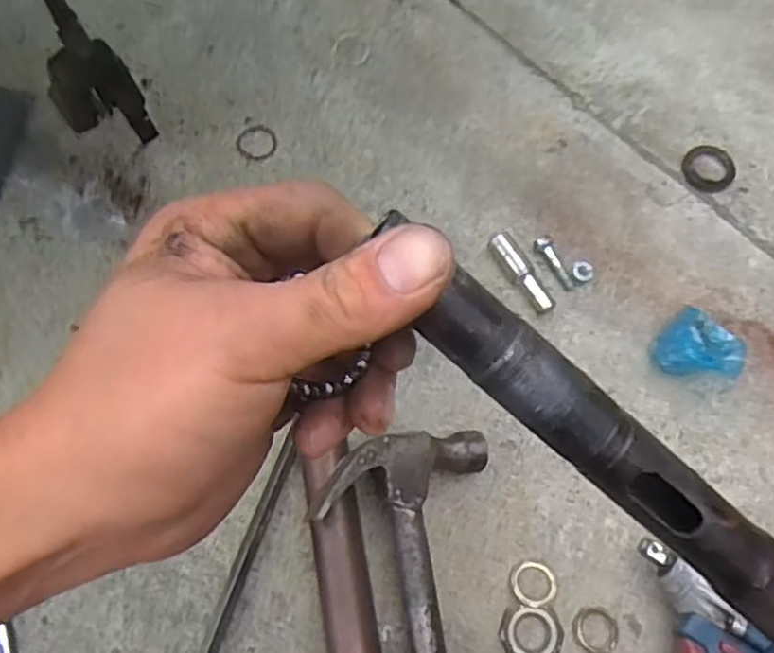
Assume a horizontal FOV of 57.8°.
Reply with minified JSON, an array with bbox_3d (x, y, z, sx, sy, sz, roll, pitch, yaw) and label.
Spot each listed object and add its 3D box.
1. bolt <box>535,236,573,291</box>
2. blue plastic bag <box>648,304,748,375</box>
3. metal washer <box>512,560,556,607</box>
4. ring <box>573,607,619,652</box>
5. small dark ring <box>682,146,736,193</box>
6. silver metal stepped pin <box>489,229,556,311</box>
[{"bbox_3d":[0.150,-0.057,0.623,0.015,0.012,0.054,-32,75,-13],"label":"bolt"},{"bbox_3d":[0.261,0.021,0.583,0.063,0.047,0.069,41,73,12],"label":"blue plastic bag"},{"bbox_3d":[0.110,0.193,0.526,0.034,0.004,0.033,3,60,-5],"label":"metal washer"},{"bbox_3d":[0.153,0.224,0.515,0.034,0.007,0.031,1,70,-2],"label":"ring"},{"bbox_3d":[0.308,-0.150,0.672,0.048,0.009,0.047,1,70,-2],"label":"small dark ring"},{"bbox_3d":[0.116,-0.047,0.610,0.021,0.021,0.081,-28,74,-12],"label":"silver metal stepped pin"}]

